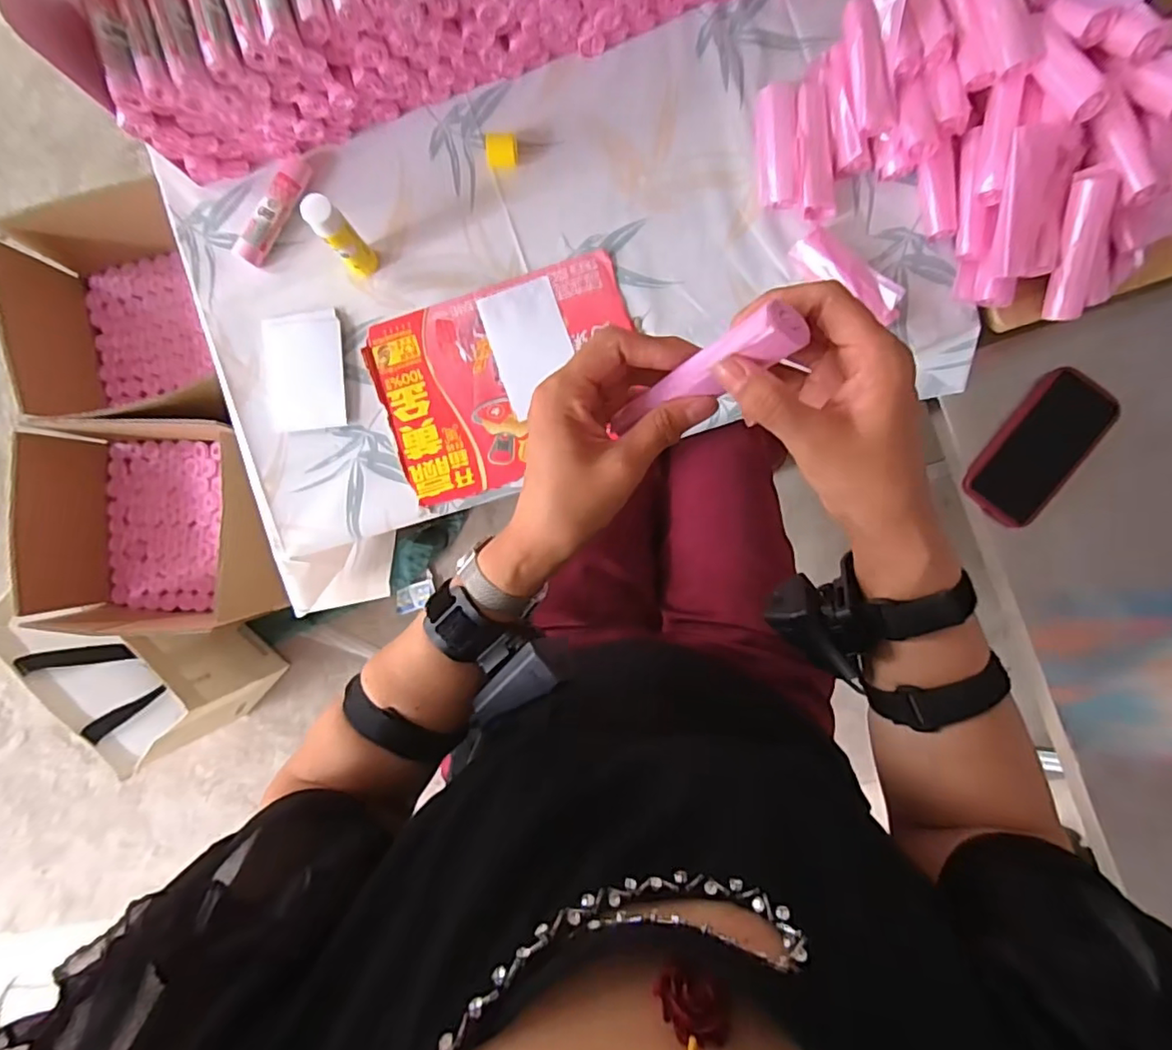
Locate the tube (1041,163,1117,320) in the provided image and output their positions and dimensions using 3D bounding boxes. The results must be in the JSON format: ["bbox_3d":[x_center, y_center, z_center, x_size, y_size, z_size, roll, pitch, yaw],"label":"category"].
[{"bbox_3d":[0.463,-0.260,0.541,0.032,0.024,0.130,-8,119,3],"label":"tube"}]

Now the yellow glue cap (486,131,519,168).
[{"bbox_3d":[-0.088,-0.395,0.607,0.033,0.022,0.027,-2,89,3],"label":"yellow glue cap"}]

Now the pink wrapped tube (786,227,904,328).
[{"bbox_3d":[0.264,-0.249,0.581,0.120,0.025,0.037,38,91,3],"label":"pink wrapped tube"}]

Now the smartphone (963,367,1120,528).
[{"bbox_3d":[0.490,-0.081,0.620,0.083,0.017,0.166,37,99,3],"label":"smartphone"}]

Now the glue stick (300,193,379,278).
[{"bbox_3d":[-0.239,-0.281,0.564,0.031,0.108,0.023,-42,88,2],"label":"glue stick"}]

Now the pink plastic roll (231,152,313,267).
[{"bbox_3d":[-0.331,-0.335,0.610,0.031,0.023,0.122,31,91,3],"label":"pink plastic roll"}]

